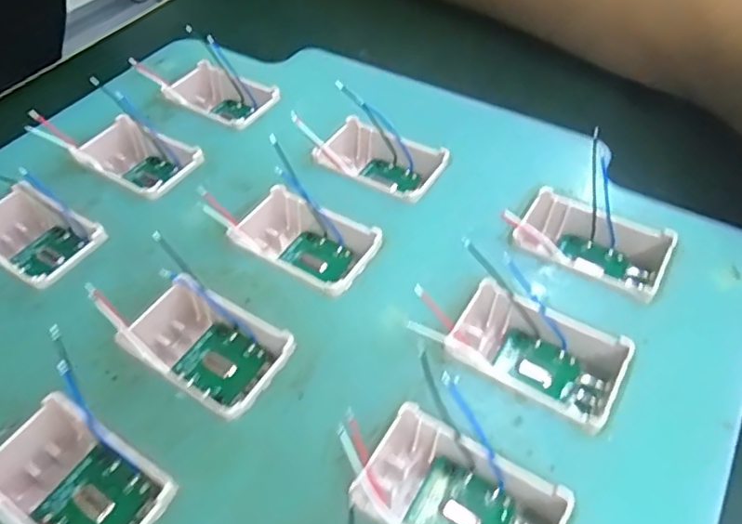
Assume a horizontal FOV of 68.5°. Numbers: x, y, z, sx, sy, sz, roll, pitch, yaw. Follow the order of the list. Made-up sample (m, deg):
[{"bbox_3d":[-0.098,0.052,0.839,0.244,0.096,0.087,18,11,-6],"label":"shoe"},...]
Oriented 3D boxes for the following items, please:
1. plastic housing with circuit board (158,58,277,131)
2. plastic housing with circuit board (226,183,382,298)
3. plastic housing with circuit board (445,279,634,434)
[{"bbox_3d":[-0.045,-0.047,0.162,0.034,0.012,0.019,25,56,21],"label":"plastic housing with circuit board"},{"bbox_3d":[-0.015,-0.003,0.127,0.033,0.012,0.019,26,56,22],"label":"plastic housing with circuit board"},{"bbox_3d":[0.032,0.019,0.107,0.032,0.013,0.019,30,58,24],"label":"plastic housing with circuit board"}]

